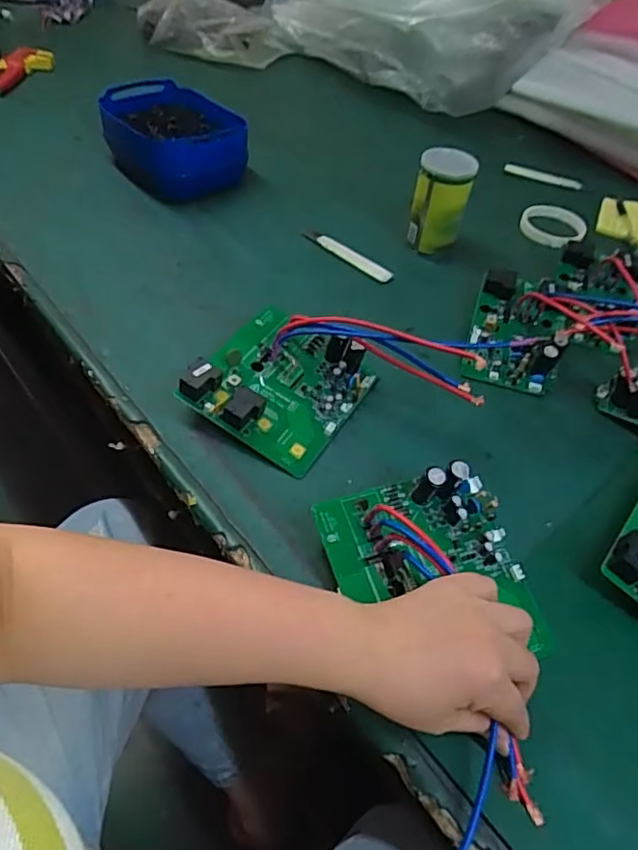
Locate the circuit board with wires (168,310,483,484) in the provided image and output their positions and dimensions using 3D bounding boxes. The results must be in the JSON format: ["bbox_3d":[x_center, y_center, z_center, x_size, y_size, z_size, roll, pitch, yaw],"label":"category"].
[{"bbox_3d":[0.007,-0.034,0.533,0.231,0.085,0.155,27,51,17],"label":"circuit board with wires"}]

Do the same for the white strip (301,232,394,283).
[{"bbox_3d":[0.034,-0.215,0.736,0.133,0.011,0.017,35,54,23],"label":"white strip"}]

